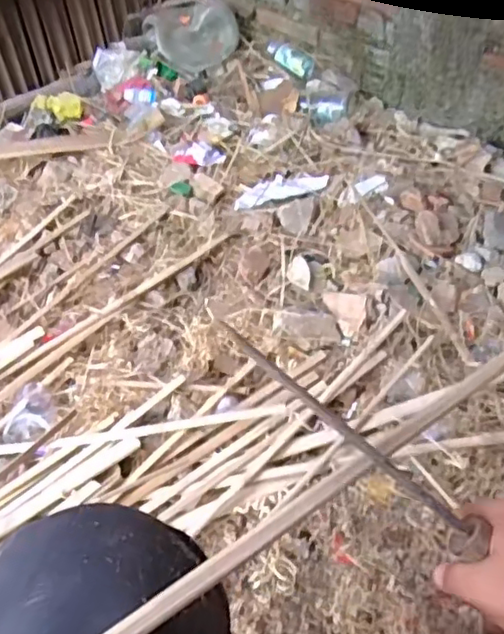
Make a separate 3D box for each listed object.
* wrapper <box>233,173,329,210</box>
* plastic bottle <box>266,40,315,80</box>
[{"bbox_3d":[0.053,-0.264,1.266,0.197,0.016,0.079,-18,48,-15],"label":"wrapper"},{"bbox_3d":[0.096,-0.644,1.544,0.054,0.043,0.182,-30,53,-20],"label":"plastic bottle"}]

